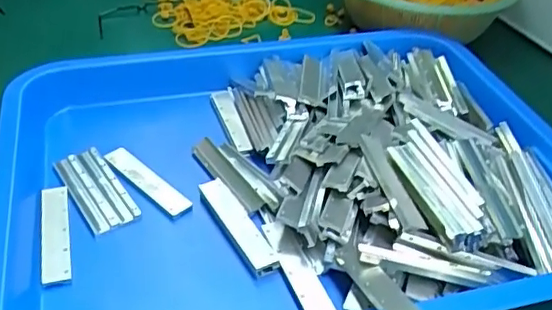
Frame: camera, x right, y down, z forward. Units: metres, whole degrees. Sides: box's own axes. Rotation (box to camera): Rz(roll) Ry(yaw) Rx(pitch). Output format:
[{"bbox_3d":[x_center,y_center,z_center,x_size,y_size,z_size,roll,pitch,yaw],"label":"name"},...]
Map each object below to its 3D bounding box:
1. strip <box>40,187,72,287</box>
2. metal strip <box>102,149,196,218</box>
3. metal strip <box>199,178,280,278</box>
[{"bbox_3d":[-0.138,0.050,0.369,0.018,0.009,0.079,-9,39,-16],"label":"strip"},{"bbox_3d":[-0.090,0.018,0.410,0.078,0.007,0.016,32,46,32],"label":"metal strip"},{"bbox_3d":[-0.026,0.043,0.380,0.020,0.005,0.087,-16,42,-24],"label":"metal strip"}]

